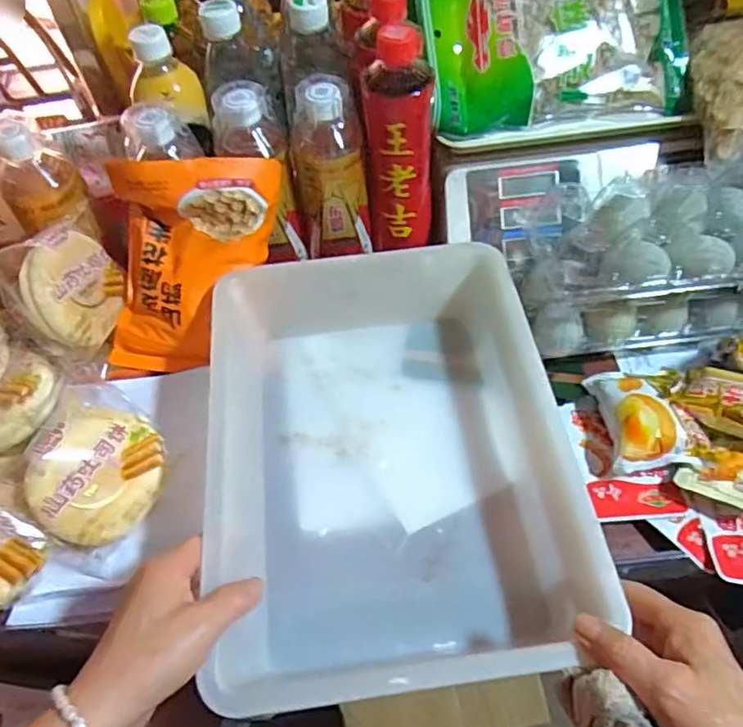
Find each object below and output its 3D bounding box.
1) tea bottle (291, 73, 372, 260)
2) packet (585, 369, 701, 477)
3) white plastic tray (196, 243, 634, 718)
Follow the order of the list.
[{"bbox_3d":[-0.036,-0.175,0.544,0.065,0.155,0.057,1,55,2],"label":"tea bottle"},{"bbox_3d":[0.215,0.041,0.471,0.058,0.035,0.093,-5,55,-1],"label":"packet"},{"bbox_3d":[0.009,0.054,0.452,0.240,0.080,0.345,-7,55,-3],"label":"white plastic tray"}]

